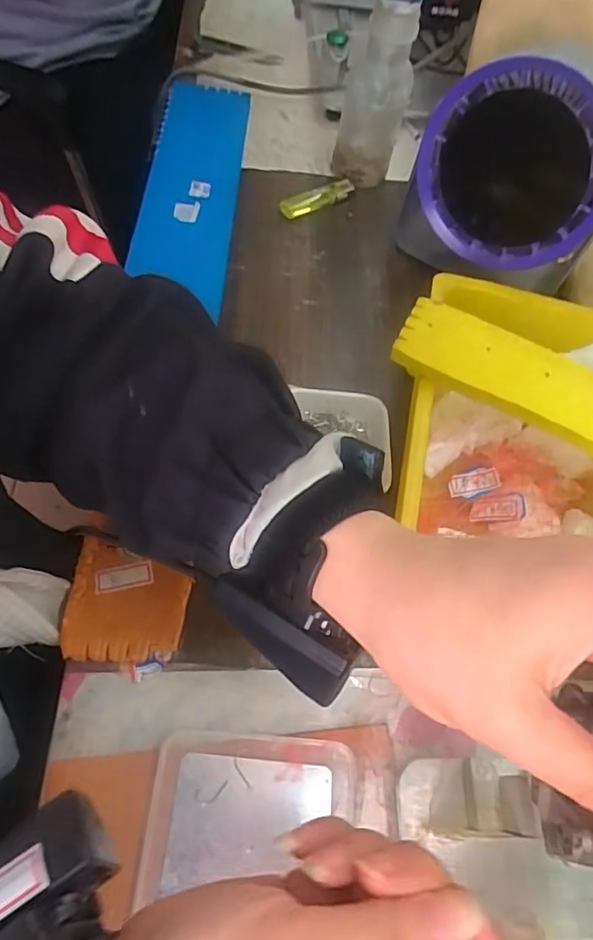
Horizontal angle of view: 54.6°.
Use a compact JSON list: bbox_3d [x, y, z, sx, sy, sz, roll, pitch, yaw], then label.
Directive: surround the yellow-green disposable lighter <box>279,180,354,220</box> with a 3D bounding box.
[{"bbox_3d":[0.019,-0.265,0.561,0.082,0.016,0.021,-28,69,-19],"label":"yellow-green disposable lighter"}]

